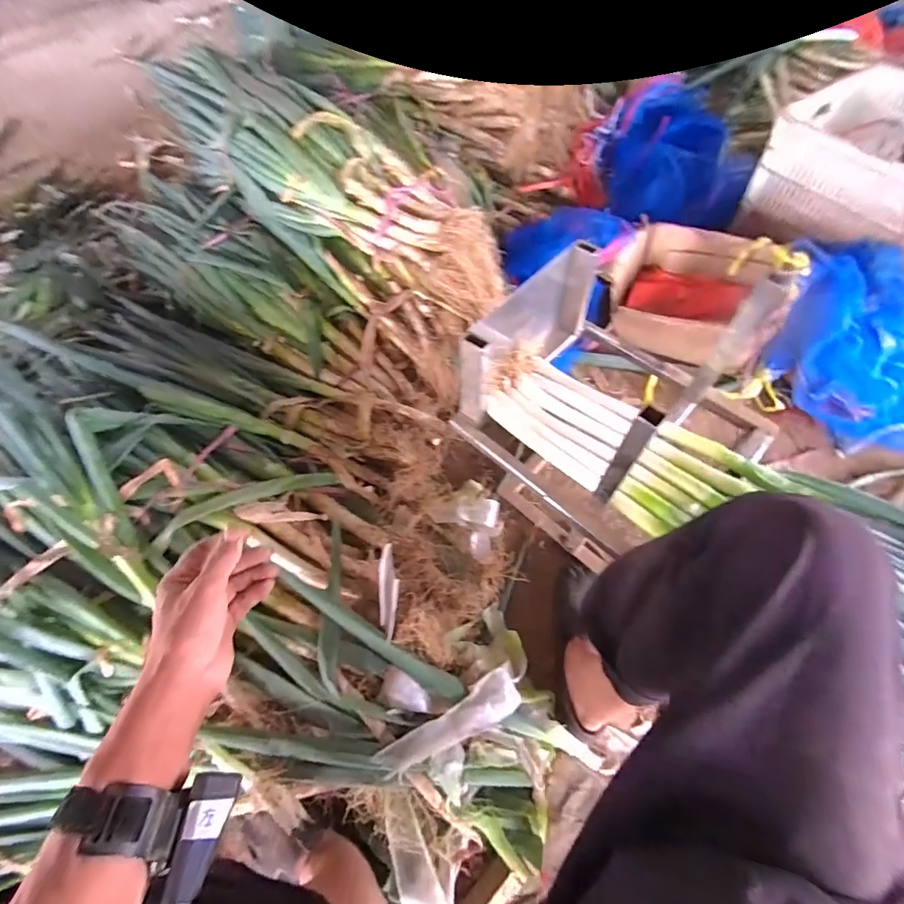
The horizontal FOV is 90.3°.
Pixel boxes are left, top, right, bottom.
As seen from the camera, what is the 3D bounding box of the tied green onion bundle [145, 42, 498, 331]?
[{"bbox_3d":[-0.316,-0.670,1.067,1.097,0.233,0.309,38,69,23],"label":"tied green onion bundle"}]

